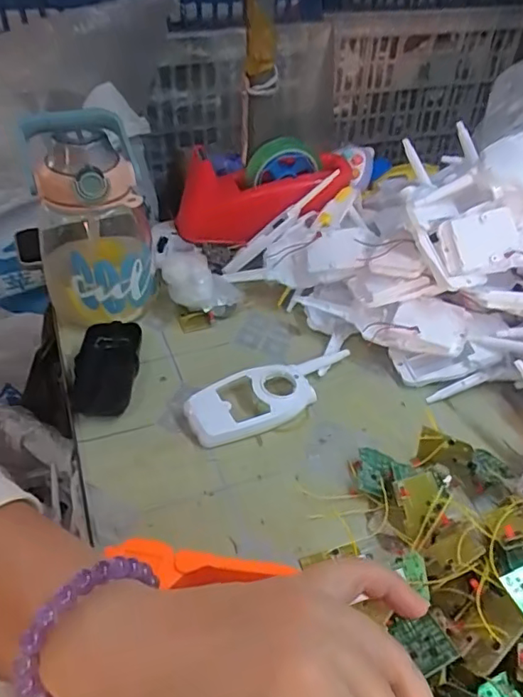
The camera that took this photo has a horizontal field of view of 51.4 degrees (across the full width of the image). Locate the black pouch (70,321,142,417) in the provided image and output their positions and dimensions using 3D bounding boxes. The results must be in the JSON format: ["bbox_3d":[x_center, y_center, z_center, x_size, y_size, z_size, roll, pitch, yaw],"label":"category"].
[{"bbox_3d":[-0.141,0.018,0.500,0.054,0.027,0.101,-1,39,-5],"label":"black pouch"}]

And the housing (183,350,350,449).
[{"bbox_3d":[0.013,0.039,0.481,0.165,0.028,0.054,-21,45,-27],"label":"housing"}]

